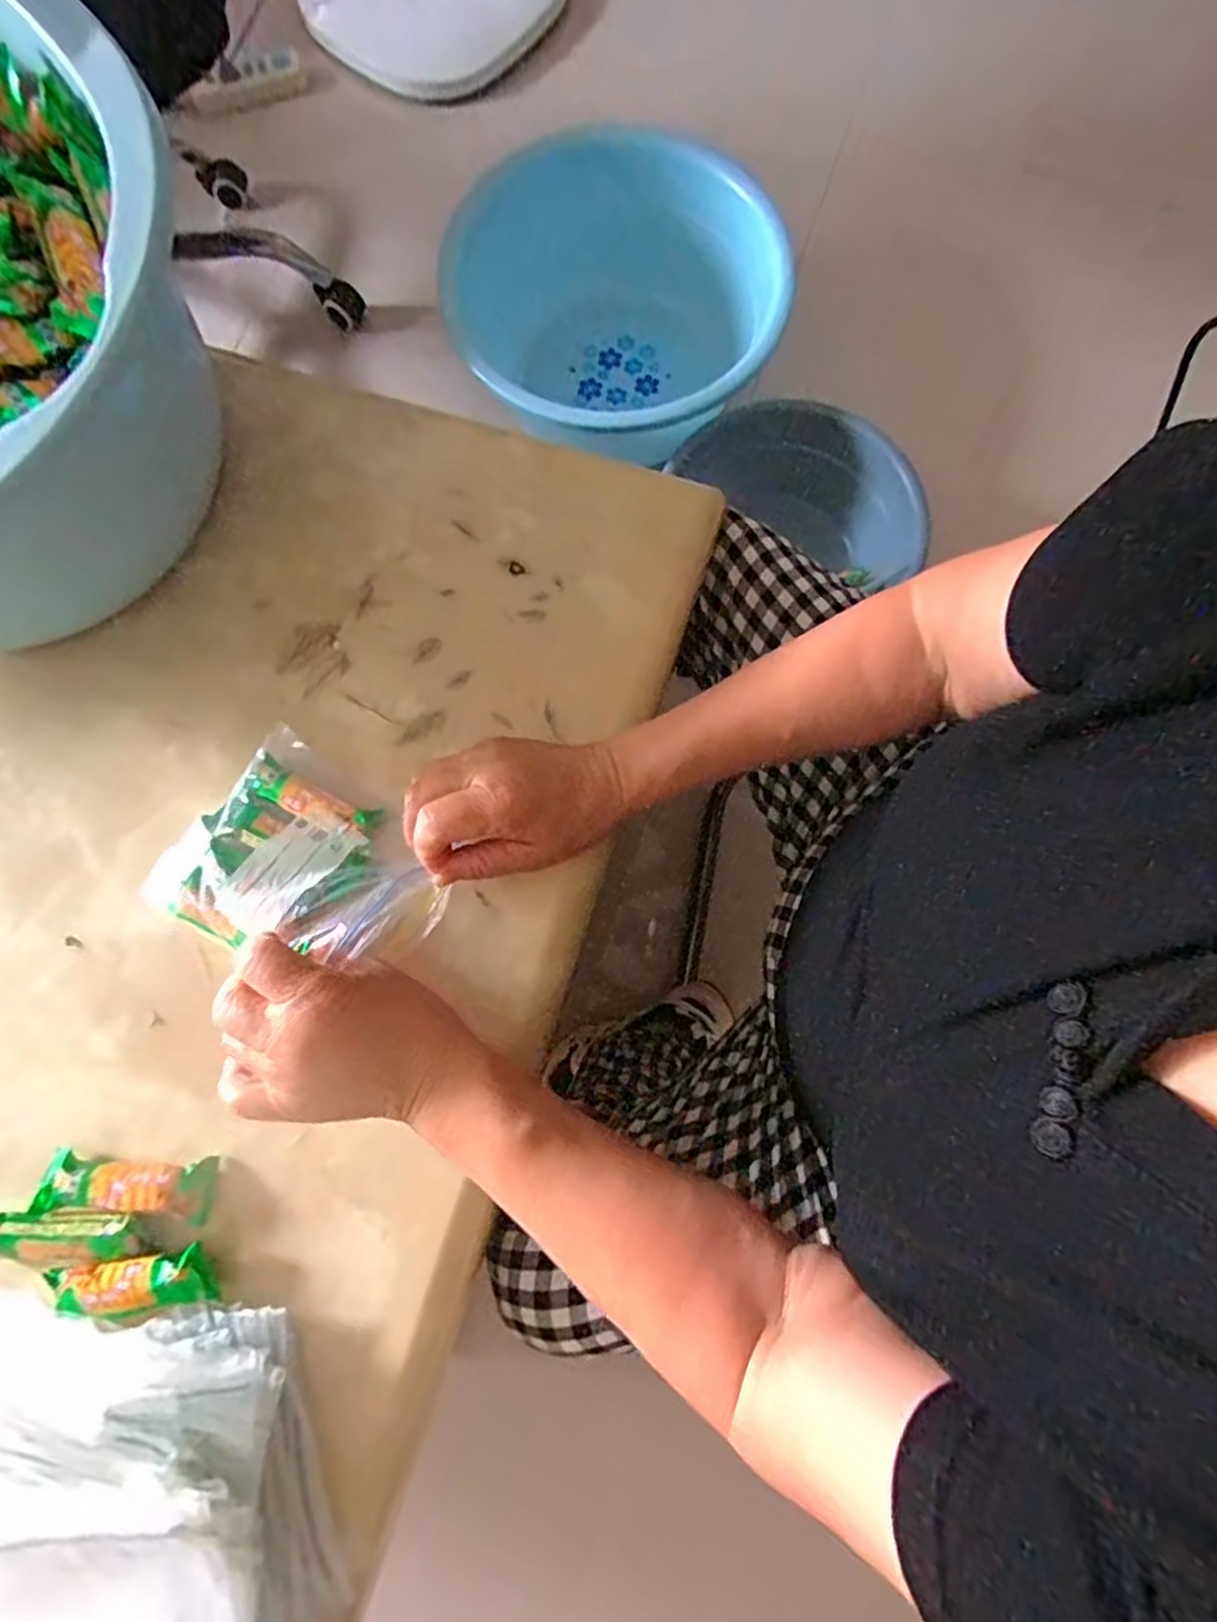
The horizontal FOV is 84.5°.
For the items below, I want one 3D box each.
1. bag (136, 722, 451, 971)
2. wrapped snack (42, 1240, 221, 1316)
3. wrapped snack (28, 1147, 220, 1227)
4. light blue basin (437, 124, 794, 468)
[{"bbox_3d":[-0.174,0.035,0.374,0.151,0.043,0.117,34,81,6],"label":"bag"},{"bbox_3d":[-0.250,0.247,0.352,0.081,0.019,0.025,-3,79,0],"label":"wrapped snack"},{"bbox_3d":[-0.259,0.202,0.361,0.086,0.024,0.028,6,79,1],"label":"wrapped snack"},{"bbox_3d":[0.032,-0.669,0.951,0.358,0.230,0.384,30,81,6],"label":"light blue basin"}]

